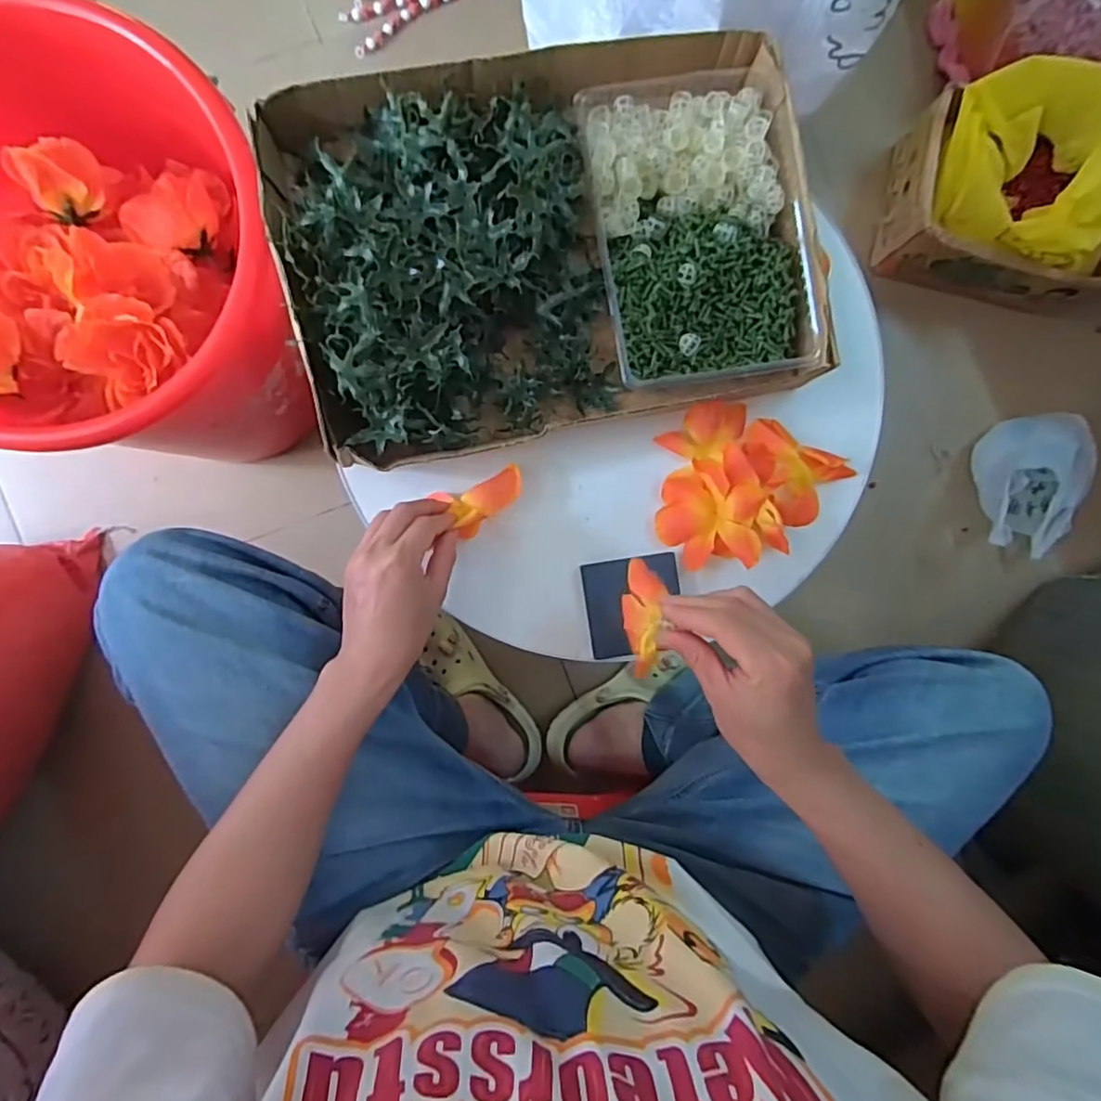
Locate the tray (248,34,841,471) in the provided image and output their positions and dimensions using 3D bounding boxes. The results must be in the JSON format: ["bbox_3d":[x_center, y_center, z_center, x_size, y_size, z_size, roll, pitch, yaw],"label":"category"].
[{"bbox_3d":[0.002,-0.243,0.473,0.400,0.064,0.280,-14,90,-4],"label":"tray"}]

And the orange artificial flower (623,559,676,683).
[{"bbox_3d":[0.066,0.044,0.416,0.023,0.043,0.082,2,68,-4],"label":"orange artificial flower"}]

